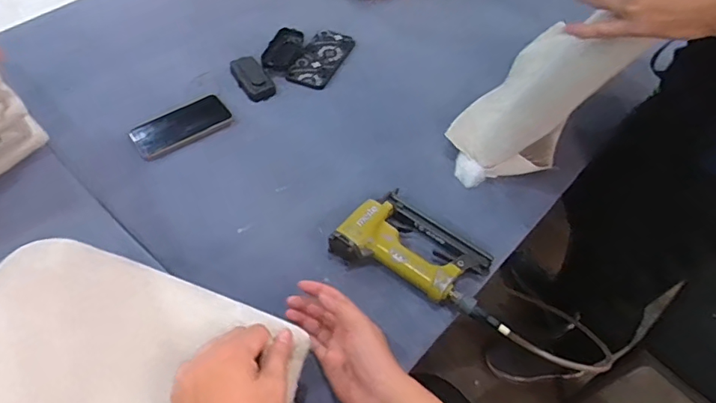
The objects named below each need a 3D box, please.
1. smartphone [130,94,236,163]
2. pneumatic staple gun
[{"bbox_3d":[-0.288,-0.125,0.829,0.155,0.010,0.082,-32,64,-22],"label":"smartphone"},{"bbox_3d":[0.073,0.067,0.689,0.189,0.038,0.129,32,58,20],"label":"pneumatic staple gun"}]

